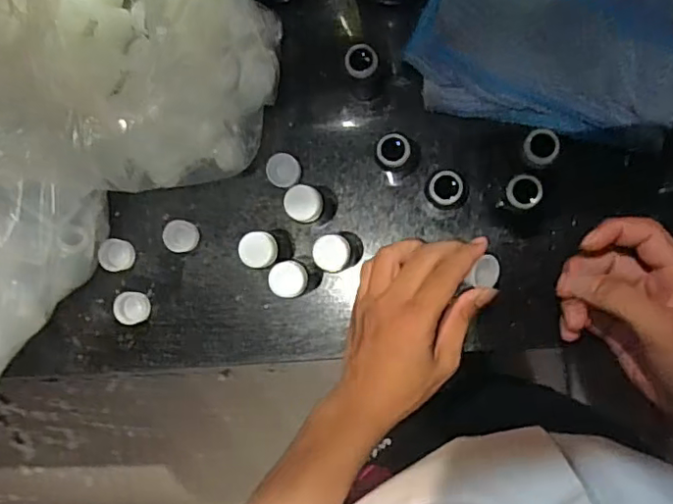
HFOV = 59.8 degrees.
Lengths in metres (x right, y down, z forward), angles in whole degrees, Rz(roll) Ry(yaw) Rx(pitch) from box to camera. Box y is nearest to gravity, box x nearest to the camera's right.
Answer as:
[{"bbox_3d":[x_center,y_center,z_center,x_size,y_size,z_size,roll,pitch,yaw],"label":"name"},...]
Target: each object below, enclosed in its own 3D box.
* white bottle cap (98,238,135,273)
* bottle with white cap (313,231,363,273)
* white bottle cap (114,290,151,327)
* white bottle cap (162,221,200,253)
[{"bbox_3d":[-0.179,0.003,0.475,0.024,0.009,0.026,0,92,7],"label":"white bottle cap"},{"bbox_3d":[0.002,-0.001,0.426,0.028,0.071,0.026,0,92,7],"label":"bottle with white cap"},{"bbox_3d":[-0.166,0.046,0.476,0.026,0.012,0.026,0,92,7],"label":"white bottle cap"},{"bbox_3d":[-0.125,-0.013,0.471,0.027,0.011,0.025,0,92,7],"label":"white bottle cap"}]

